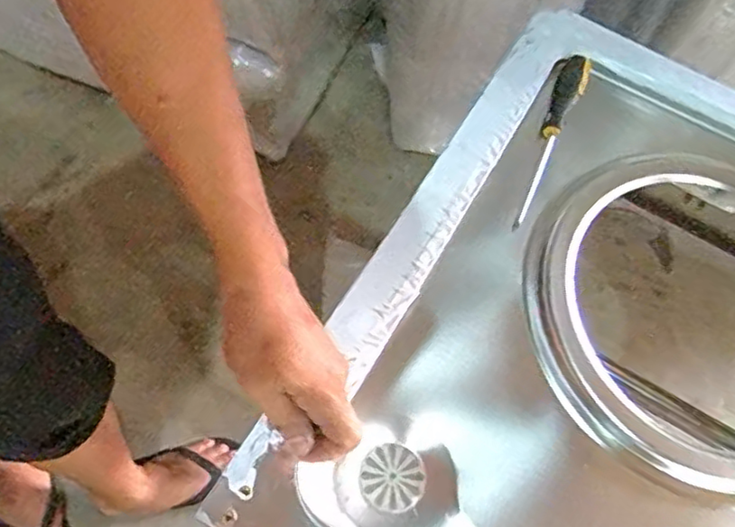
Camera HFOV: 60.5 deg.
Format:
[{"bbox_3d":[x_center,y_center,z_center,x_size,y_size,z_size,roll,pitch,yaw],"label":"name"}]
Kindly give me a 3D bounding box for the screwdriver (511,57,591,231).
[{"bbox_3d":[0.190,-0.131,0.661,0.030,0.030,0.207,23,70,10],"label":"screwdriver"}]

